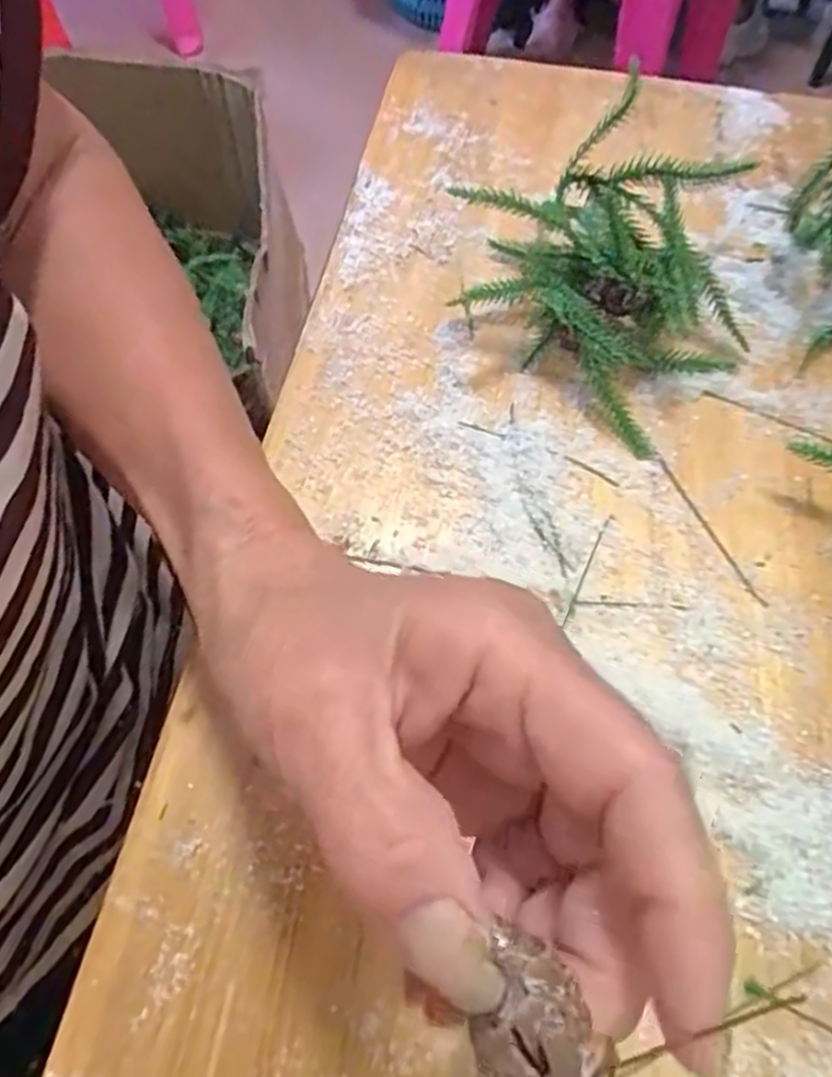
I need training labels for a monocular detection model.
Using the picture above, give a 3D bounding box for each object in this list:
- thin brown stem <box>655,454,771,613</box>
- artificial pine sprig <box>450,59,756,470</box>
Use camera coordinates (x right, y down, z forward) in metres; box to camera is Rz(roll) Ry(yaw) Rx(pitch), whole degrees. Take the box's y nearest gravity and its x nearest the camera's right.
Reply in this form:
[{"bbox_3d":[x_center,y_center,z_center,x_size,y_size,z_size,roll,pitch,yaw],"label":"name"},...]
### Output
[{"bbox_3d":[0.121,-0.005,0.303,0.004,0.004,0.077,-22,64,-12],"label":"thin brown stem"},{"bbox_3d":[0.105,-0.136,0.340,0.140,0.062,0.128,-40,69,-20],"label":"artificial pine sprig"}]

